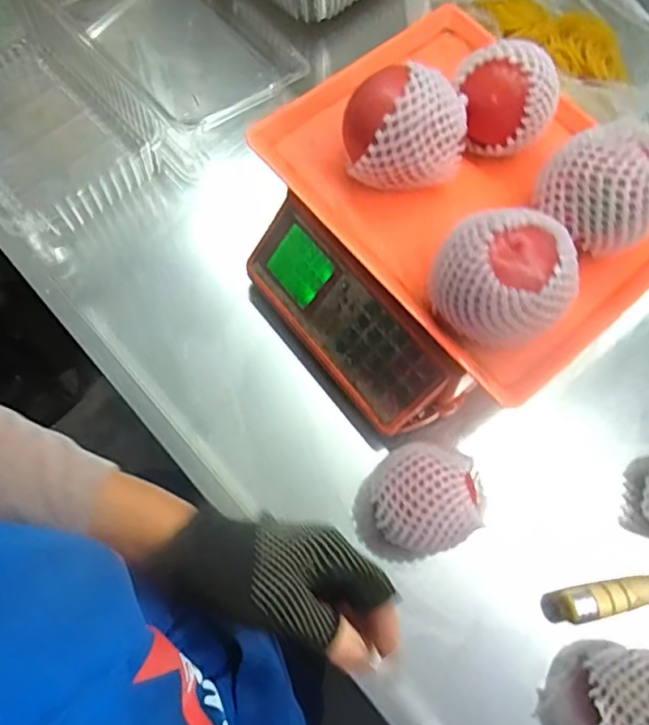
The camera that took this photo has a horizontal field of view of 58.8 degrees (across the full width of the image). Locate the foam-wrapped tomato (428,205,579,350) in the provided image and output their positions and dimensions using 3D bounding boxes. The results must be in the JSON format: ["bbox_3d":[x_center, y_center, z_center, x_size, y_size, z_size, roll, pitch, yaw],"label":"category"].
[{"bbox_3d":[0.119,-0.055,0.391,0.092,0.076,0.078,2,72,1],"label":"foam-wrapped tomato"}]

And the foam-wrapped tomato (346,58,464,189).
[{"bbox_3d":[0.058,-0.173,0.423,0.086,0.070,0.071,-7,72,-2],"label":"foam-wrapped tomato"}]

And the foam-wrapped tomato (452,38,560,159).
[{"bbox_3d":[0.137,-0.197,0.434,0.060,0.062,0.061,0,72,0],"label":"foam-wrapped tomato"}]

